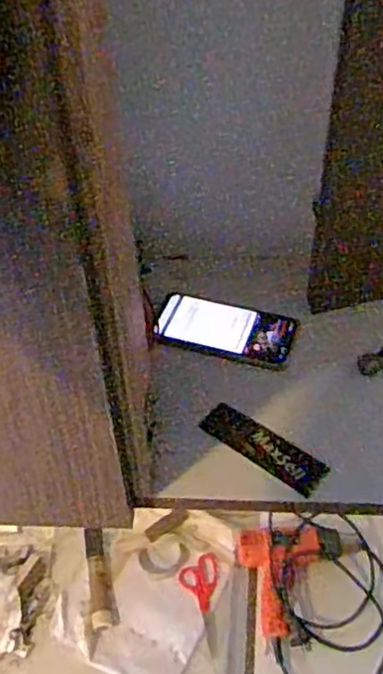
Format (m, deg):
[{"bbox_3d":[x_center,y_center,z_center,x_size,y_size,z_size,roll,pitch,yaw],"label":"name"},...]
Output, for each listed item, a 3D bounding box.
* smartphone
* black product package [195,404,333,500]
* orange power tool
[{"bbox_3d":[0.041,-0.011,0.768,0.159,0.011,0.090,12,41,6],"label":"smartphone"},{"bbox_3d":[0.073,0.112,0.664,0.130,0.005,0.042,31,56,24],"label":"black product package"},{"bbox_3d":[0.181,0.420,1.129,0.212,0.062,0.183,3,45,5],"label":"orange power tool"}]

